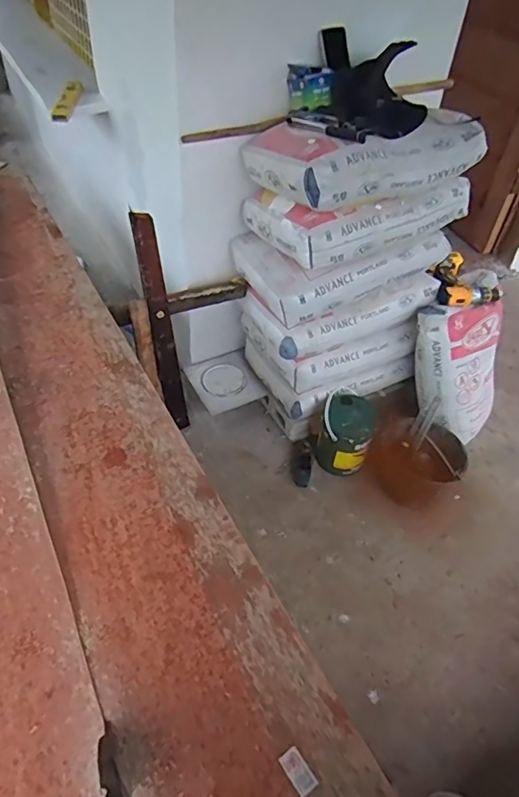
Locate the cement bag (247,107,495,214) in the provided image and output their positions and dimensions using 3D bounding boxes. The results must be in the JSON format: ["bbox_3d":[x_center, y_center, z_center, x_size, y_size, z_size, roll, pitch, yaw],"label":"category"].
[{"bbox_3d":[0.269,-0.649,1.344,0.540,0.161,0.346,-19,48,-16],"label":"cement bag"}]

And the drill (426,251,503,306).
[{"bbox_3d":[0.648,-0.380,1.639,0.198,0.068,0.202,-12,47,-9],"label":"drill"}]

